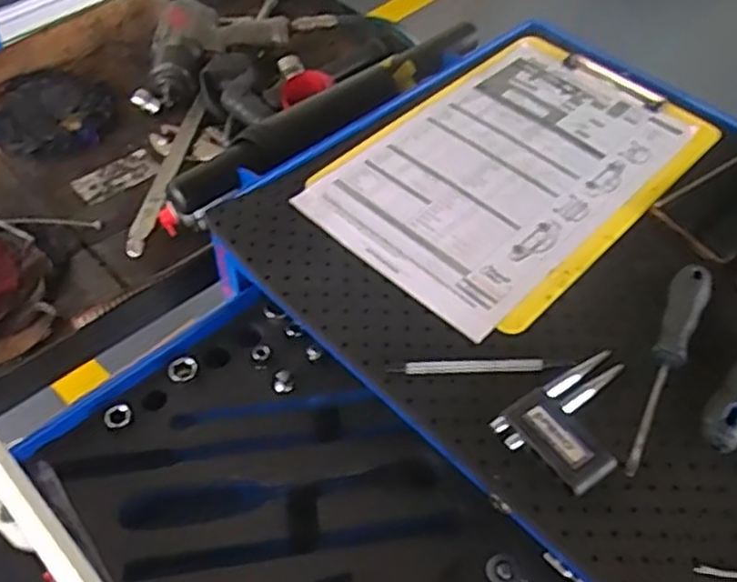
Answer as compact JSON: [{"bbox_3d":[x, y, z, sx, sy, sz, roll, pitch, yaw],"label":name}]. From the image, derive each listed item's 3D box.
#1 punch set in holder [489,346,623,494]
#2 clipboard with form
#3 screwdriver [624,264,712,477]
[{"bbox_3d":[0.151,0.088,0.502,0.112,0.014,0.072,-30,58,-24],"label":"punch set in holder"},{"bbox_3d":[0.134,-0.115,0.670,0.234,0.021,0.353,38,58,25],"label":"clipboard with form"},{"bbox_3d":[0.220,0.051,0.528,0.026,0.023,0.186,23,53,15],"label":"screwdriver"}]

